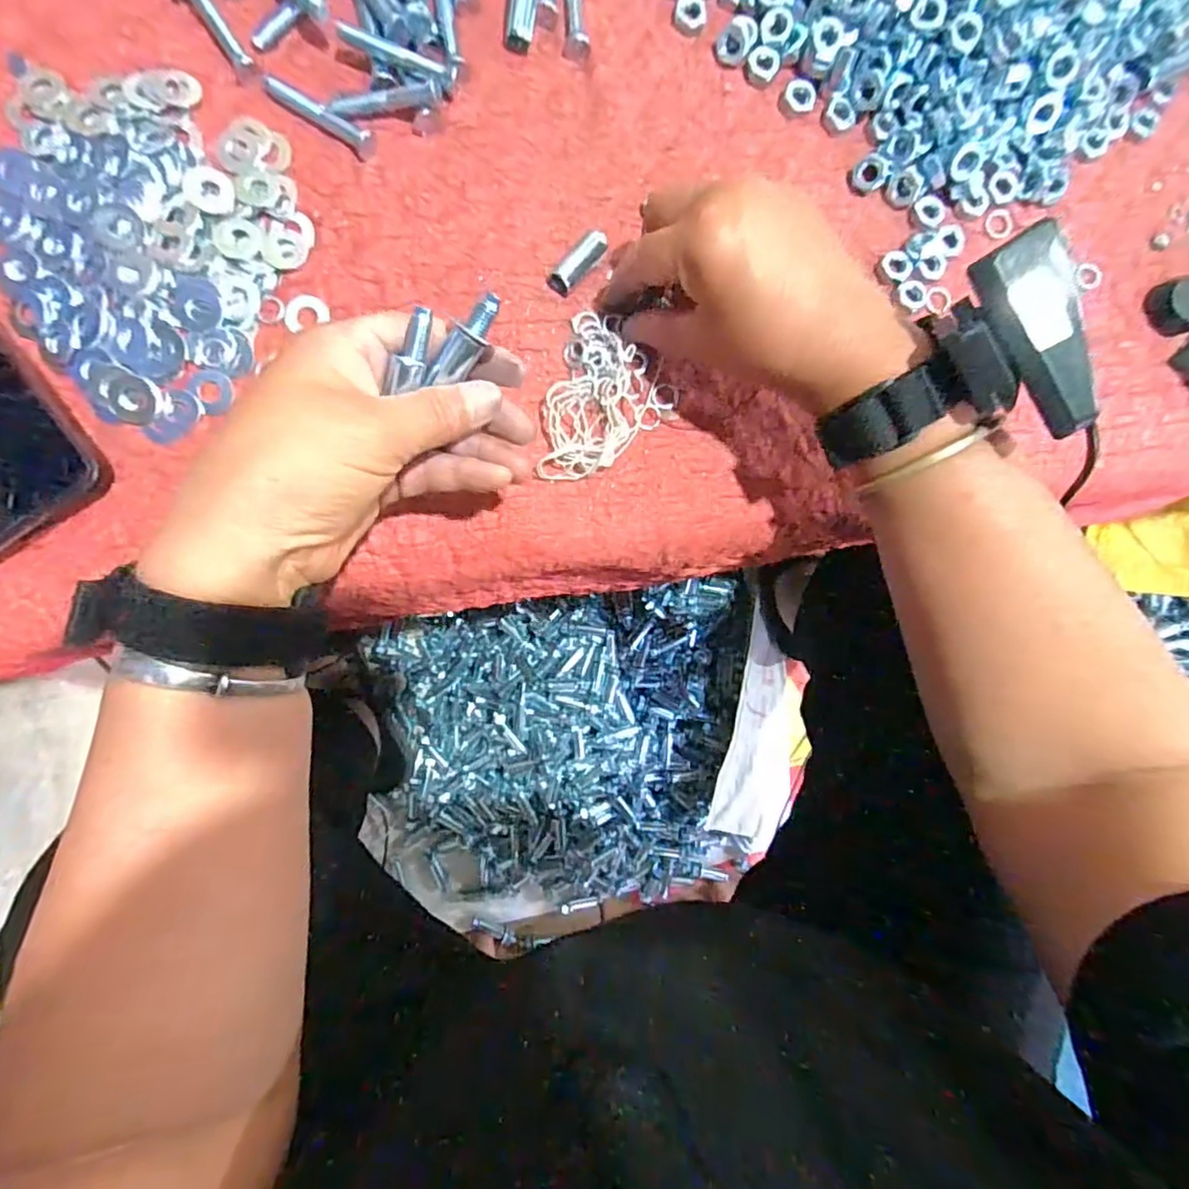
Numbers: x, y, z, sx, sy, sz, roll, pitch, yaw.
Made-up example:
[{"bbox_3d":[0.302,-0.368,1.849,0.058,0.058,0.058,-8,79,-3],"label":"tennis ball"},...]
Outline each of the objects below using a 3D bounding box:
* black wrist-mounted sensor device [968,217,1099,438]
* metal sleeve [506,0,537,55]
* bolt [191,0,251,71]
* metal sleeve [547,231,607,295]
[{"bbox_3d":[0.159,-0.091,0.211,0.023,0.013,0.069,-28,91,-5],"label":"black wrist-mounted sensor device"},{"bbox_3d":[-0.036,-0.298,0.305,0.014,0.010,0.038,10,106,-5],"label":"metal sleeve"},{"bbox_3d":[-0.188,-0.280,0.292,0.012,0.013,0.057,-37,94,-4],"label":"bolt"},{"bbox_3d":[-0.008,-0.171,0.313,0.011,0.009,0.038,42,86,-3],"label":"metal sleeve"}]

